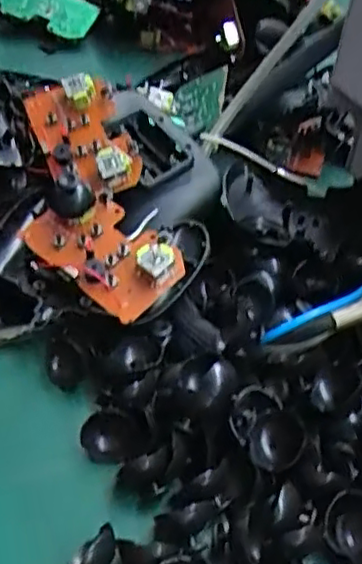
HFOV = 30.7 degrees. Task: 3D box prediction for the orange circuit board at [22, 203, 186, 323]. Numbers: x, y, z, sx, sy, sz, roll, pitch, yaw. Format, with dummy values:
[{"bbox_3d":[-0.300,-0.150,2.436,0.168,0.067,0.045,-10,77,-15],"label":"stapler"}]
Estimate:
[{"bbox_3d":[-0.047,-0.020,0.382,0.095,0.020,0.054,31,49,26],"label":"orange circuit board"}]

